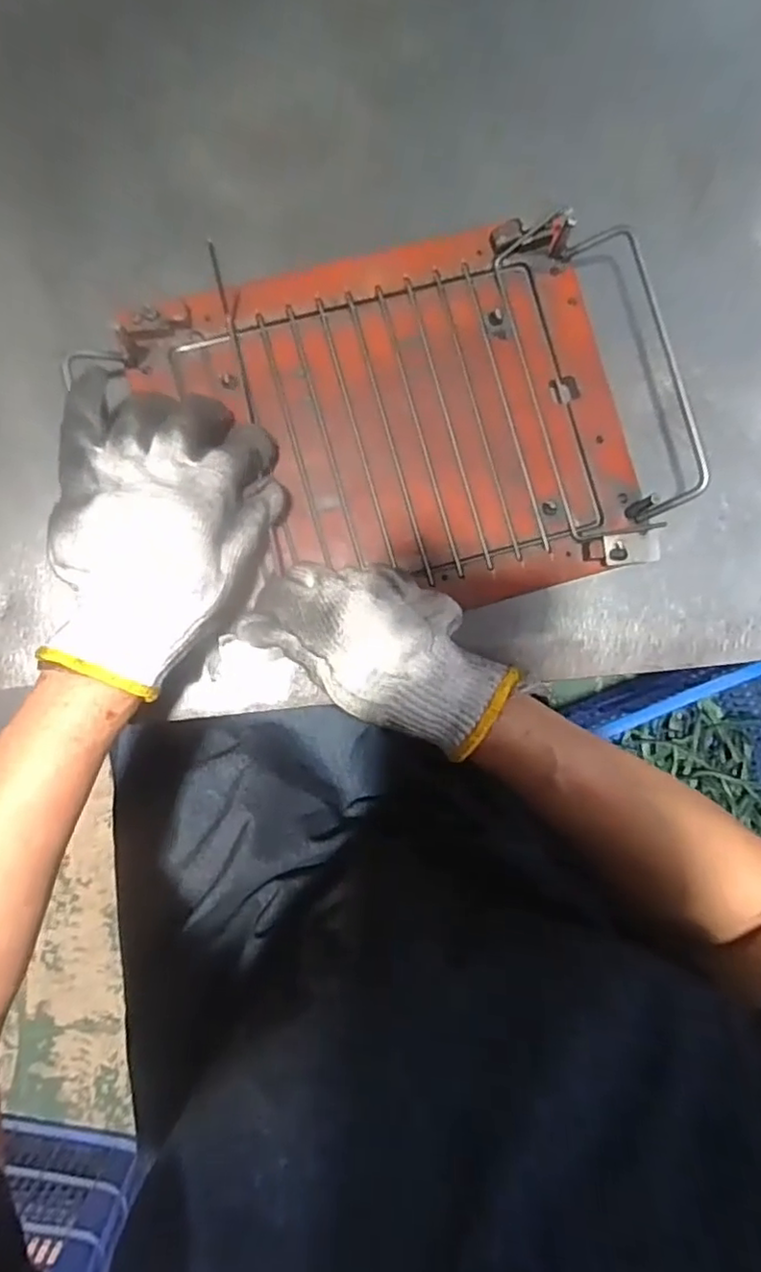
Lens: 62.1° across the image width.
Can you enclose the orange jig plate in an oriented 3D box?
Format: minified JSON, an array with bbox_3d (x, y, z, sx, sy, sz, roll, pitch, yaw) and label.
[{"bbox_3d":[0.010,-0.133,0.409,0.285,0.025,0.232,-15,84,-5],"label":"orange jig plate"}]

